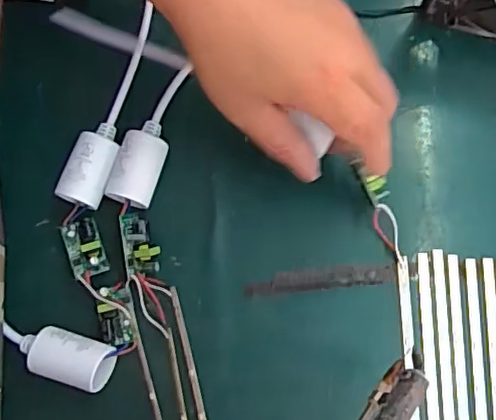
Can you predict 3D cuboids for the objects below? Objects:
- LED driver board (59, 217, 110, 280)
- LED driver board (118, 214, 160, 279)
[{"bbox_3d":[-0.101,0.023,0.348,0.023,0.012,0.036,-22,78,-3],"label":"LED driver board"},{"bbox_3d":[-0.065,0.020,0.344,0.019,0.014,0.035,-14,77,-2],"label":"LED driver board"}]

